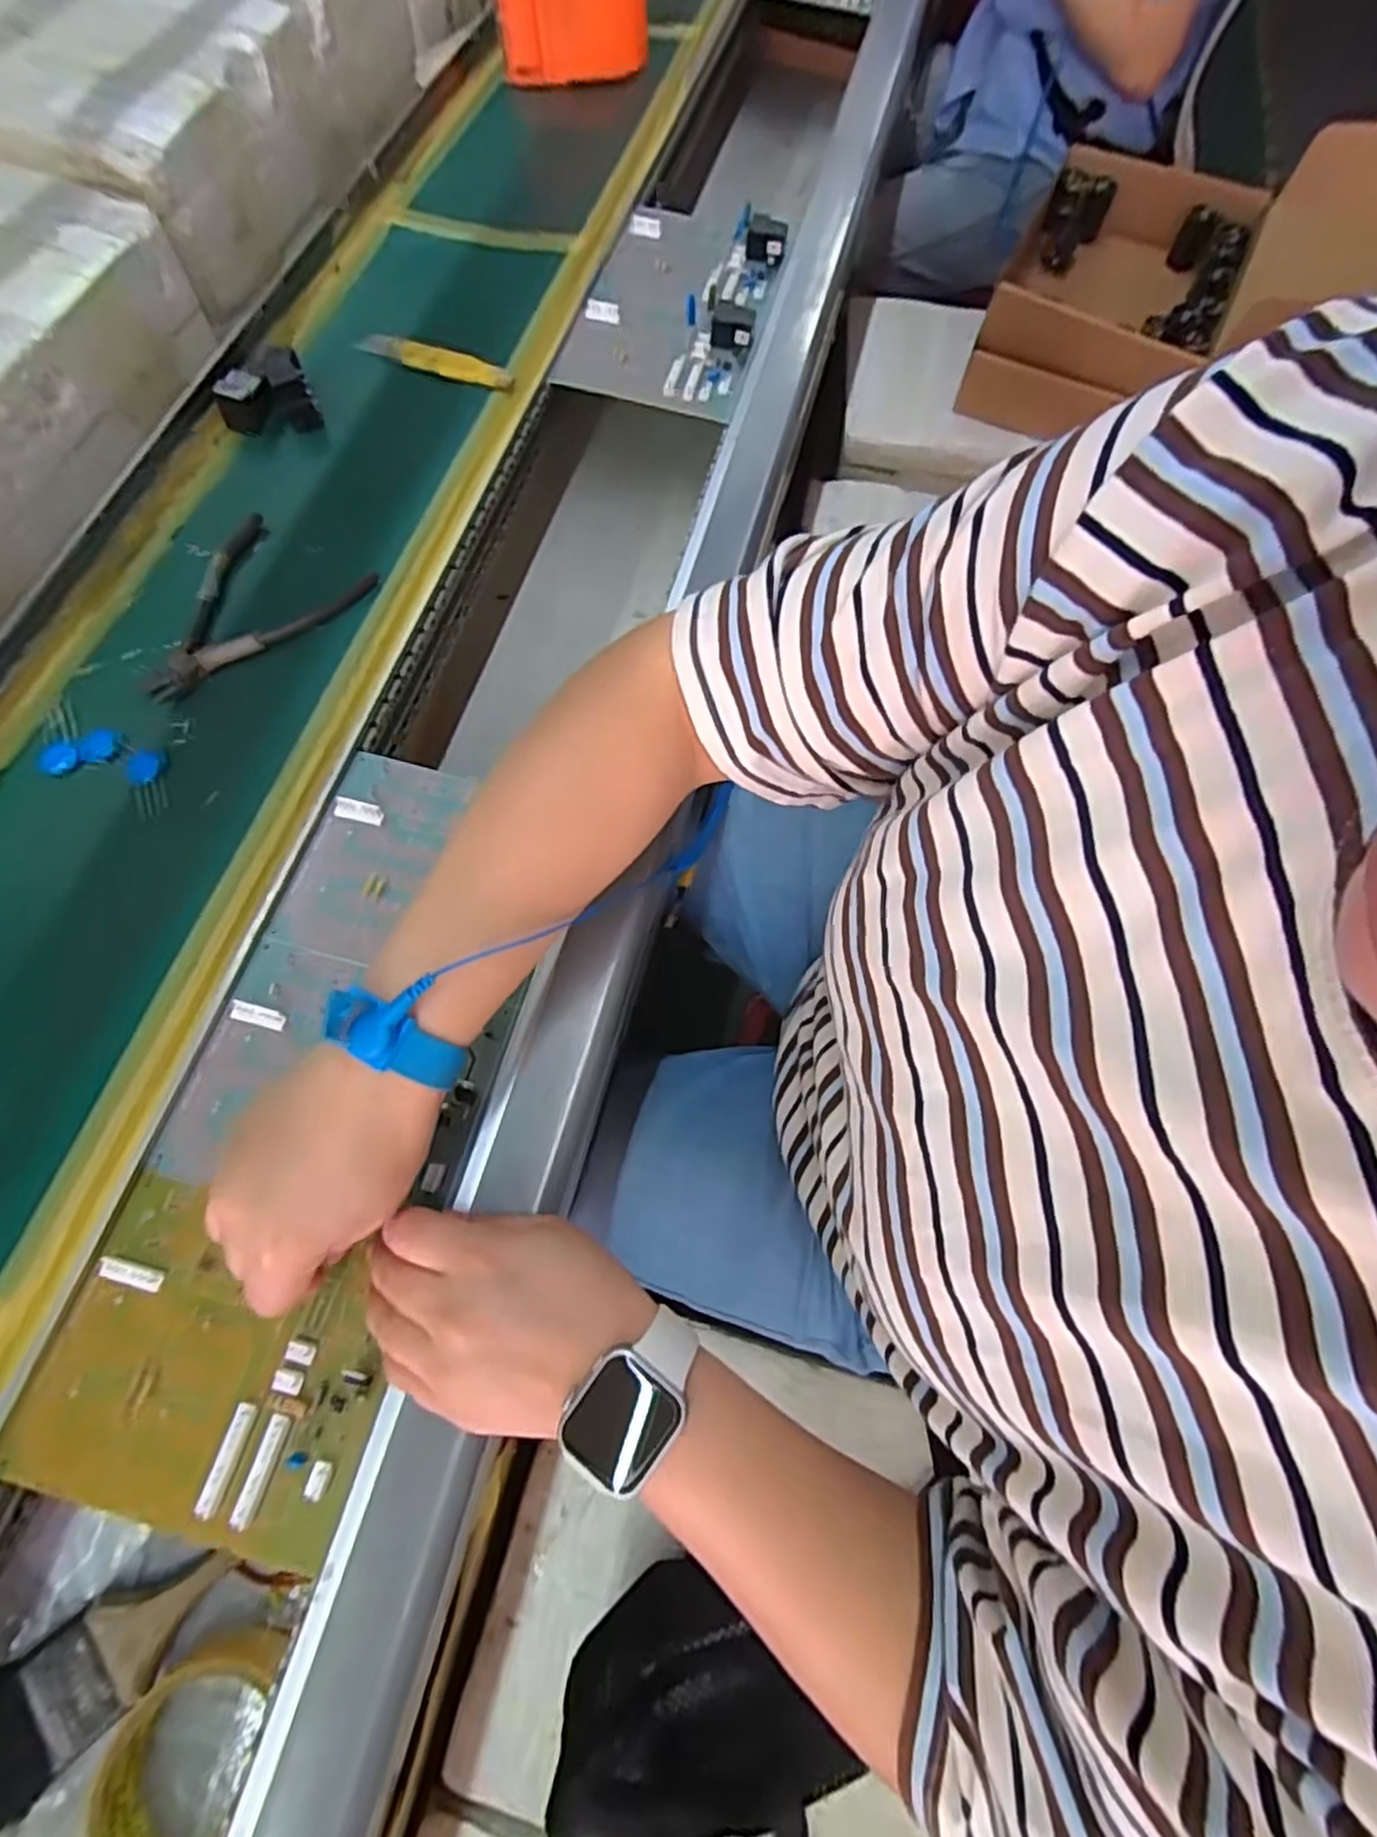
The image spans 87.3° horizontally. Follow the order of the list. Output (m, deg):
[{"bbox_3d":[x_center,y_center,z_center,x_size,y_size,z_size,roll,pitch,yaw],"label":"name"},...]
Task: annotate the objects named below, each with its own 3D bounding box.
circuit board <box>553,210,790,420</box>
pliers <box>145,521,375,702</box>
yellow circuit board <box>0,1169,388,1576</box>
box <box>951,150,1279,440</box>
[{"bbox_3d":[-0.009,-0.512,0.590,0.143,0.024,0.239,14,66,3],"label":"circuit board"},{"bbox_3d":[-0.284,-0.207,0.455,0.145,0.013,0.103,-34,72,-16],"label":"pliers"},{"bbox_3d":[-0.207,0.196,0.318,0.145,0.010,0.120,15,68,3],"label":"yellow circuit board"},{"bbox_3d":[0.507,-0.742,0.874,0.241,0.128,0.327,25,67,8],"label":"box"}]

